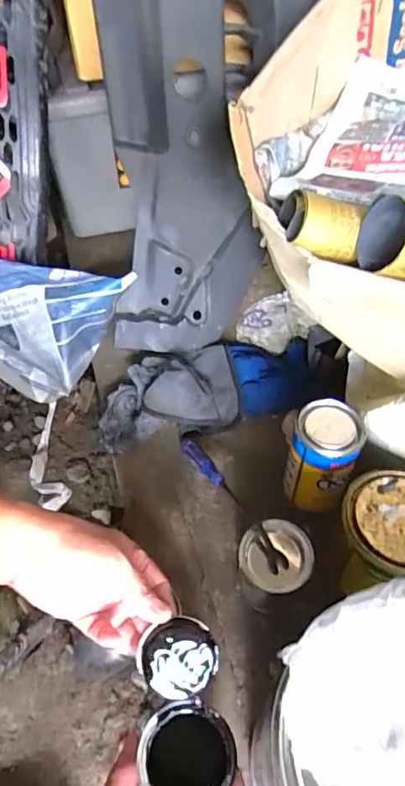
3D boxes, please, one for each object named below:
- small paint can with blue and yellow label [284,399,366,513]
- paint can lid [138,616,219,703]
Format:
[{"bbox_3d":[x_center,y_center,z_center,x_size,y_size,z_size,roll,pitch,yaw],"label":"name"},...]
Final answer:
[{"bbox_3d":[0.133,0.073,0.554,0.068,0.118,0.074,-1,50,1],"label":"small paint can with blue and yellow label"},{"bbox_3d":[-0.018,0.203,0.380,0.057,0.008,0.055,1,80,-6],"label":"paint can lid"}]

